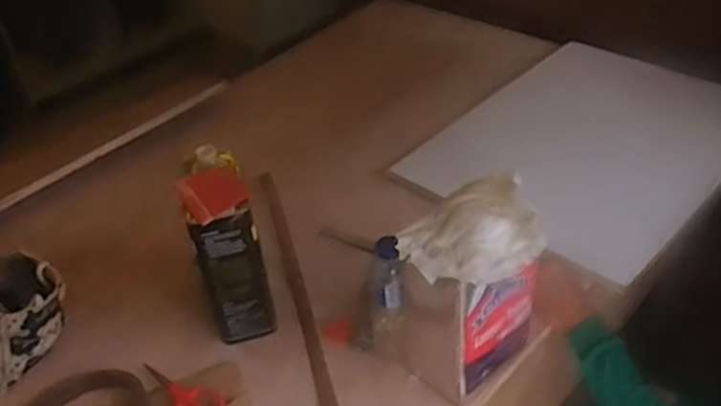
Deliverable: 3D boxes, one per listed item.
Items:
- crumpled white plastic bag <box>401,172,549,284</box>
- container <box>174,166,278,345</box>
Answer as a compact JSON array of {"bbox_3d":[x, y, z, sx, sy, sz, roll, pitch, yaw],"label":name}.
[{"bbox_3d":[0.132,0.035,0.844,0.151,0.070,0.124,-31,44,-27],"label":"crumpled white plastic bag"},{"bbox_3d":[-0.192,0.078,1.026,0.094,0.236,0.129,-18,40,-13],"label":"container"}]

